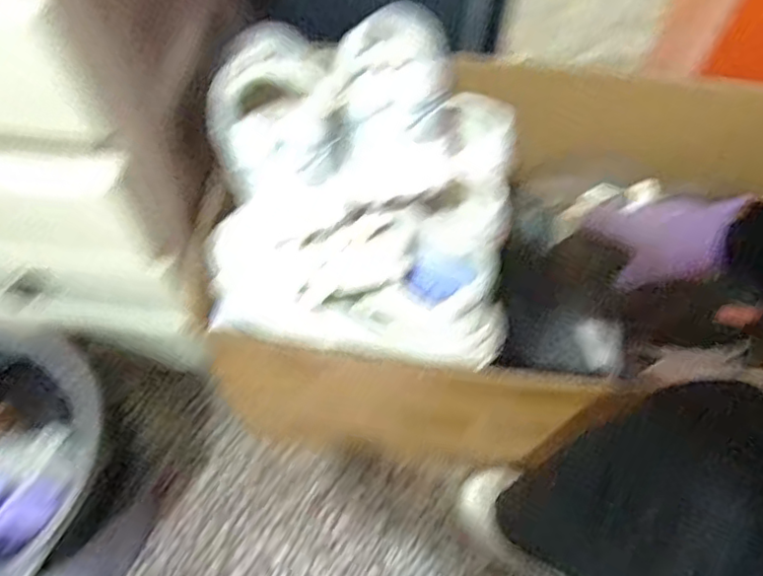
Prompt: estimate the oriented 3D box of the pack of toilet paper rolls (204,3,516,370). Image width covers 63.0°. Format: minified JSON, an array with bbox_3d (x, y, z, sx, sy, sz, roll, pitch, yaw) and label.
[{"bbox_3d":[-0.006,-0.108,0.529,0.256,0.161,0.281,9,58,2],"label":"pack of toilet paper rolls"}]

